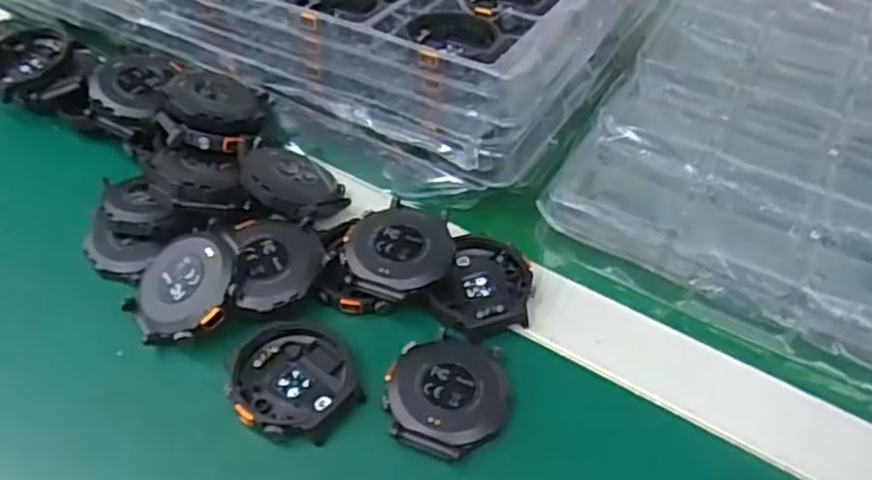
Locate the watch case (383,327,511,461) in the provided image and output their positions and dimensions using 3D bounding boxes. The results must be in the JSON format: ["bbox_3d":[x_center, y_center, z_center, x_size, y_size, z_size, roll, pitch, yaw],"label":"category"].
[{"bbox_3d":[0.004,0.062,0.290,0.049,0.010,0.052,19,49,16],"label":"watch case"}]

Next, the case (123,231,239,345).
[{"bbox_3d":[-0.107,0.021,0.312,0.047,0.014,0.052,33,78,27],"label":"case"}]

